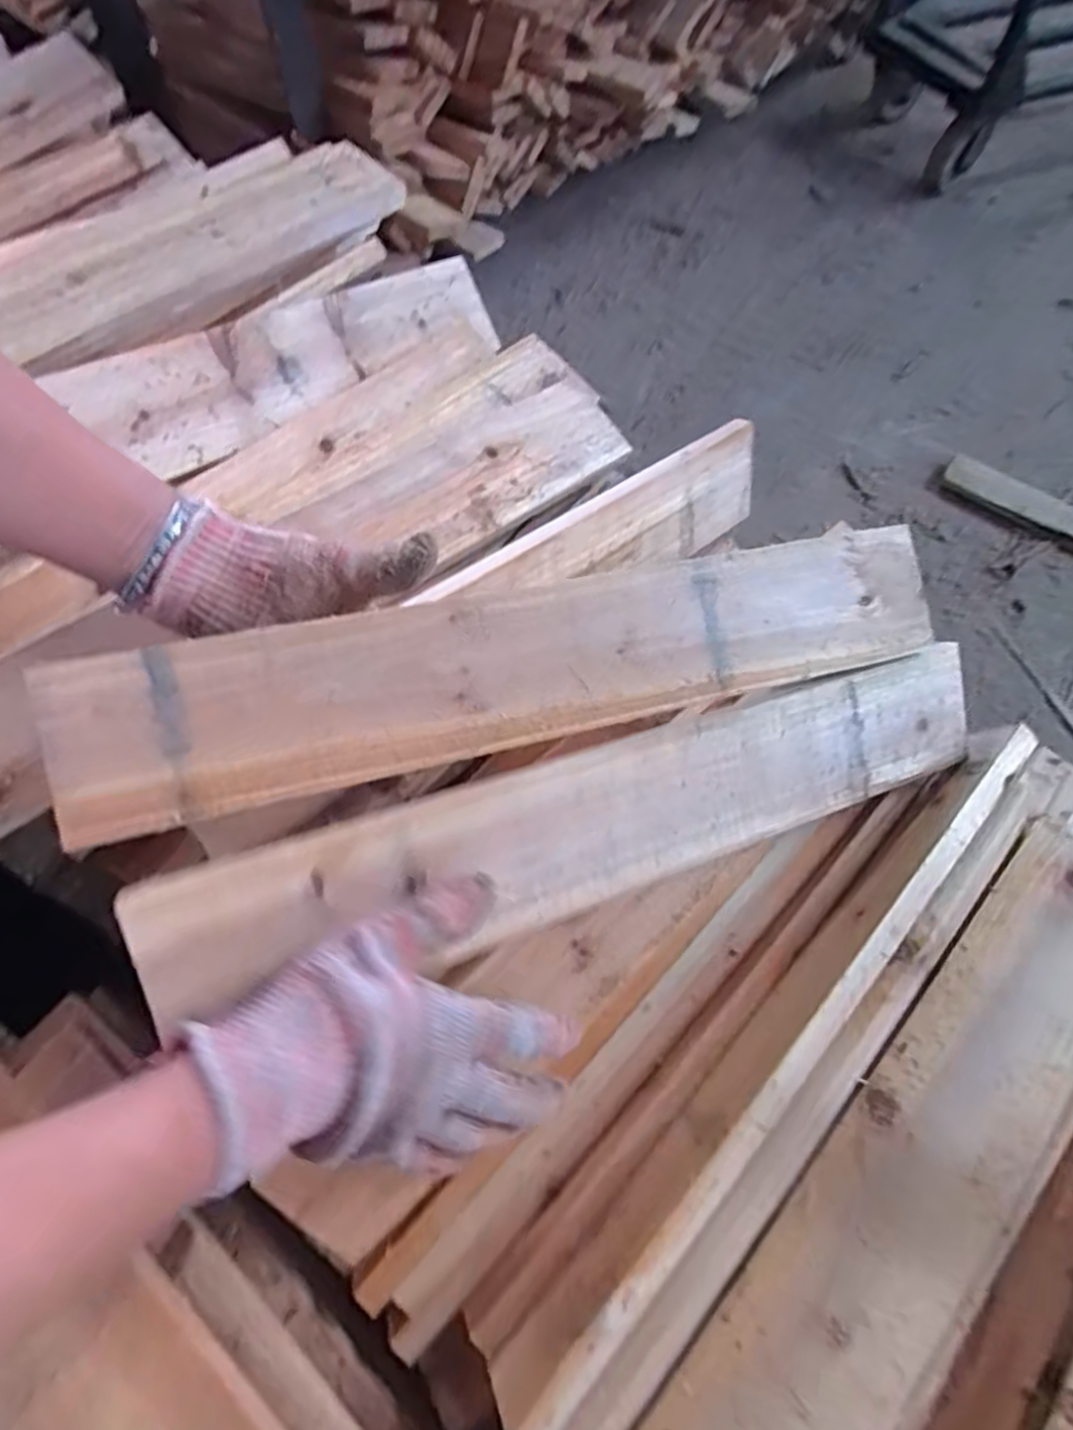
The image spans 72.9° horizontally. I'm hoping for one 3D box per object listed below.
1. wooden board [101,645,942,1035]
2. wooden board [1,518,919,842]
[{"bbox_3d":[0.049,0.056,0.402,0.488,0.013,0.085,-16,102,-19],"label":"wooden board"},{"bbox_3d":[0.006,-0.030,0.391,0.479,0.008,0.082,-13,89,-16],"label":"wooden board"}]

